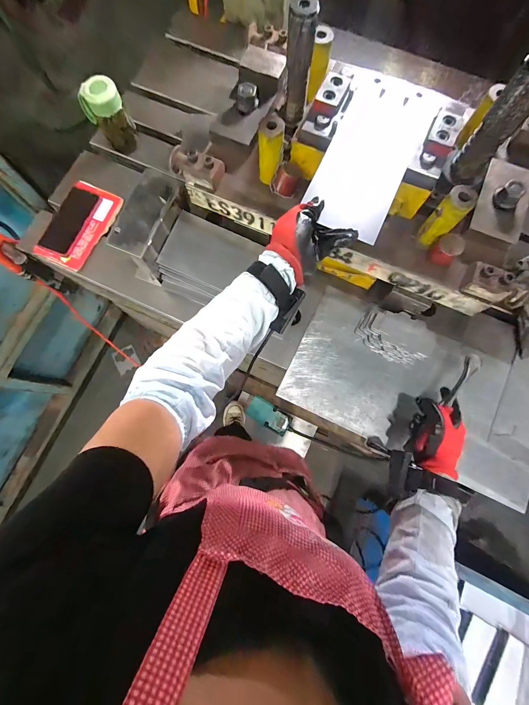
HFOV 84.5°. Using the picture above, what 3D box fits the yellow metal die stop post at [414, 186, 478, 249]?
[{"bbox_3d":[0.281,-0.210,0.458,0.038,0.093,0.043,41,80,9],"label":"yellow metal die stop post"}]

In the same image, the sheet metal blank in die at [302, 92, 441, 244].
[{"bbox_3d":[0.156,-0.294,0.443,0.122,0.008,0.251,26,80,7],"label":"sheet metal blank in die"}]

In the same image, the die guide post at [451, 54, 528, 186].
[{"bbox_3d":[0.321,-0.308,0.403,0.051,0.154,0.039,41,80,9],"label":"die guide post"}]

